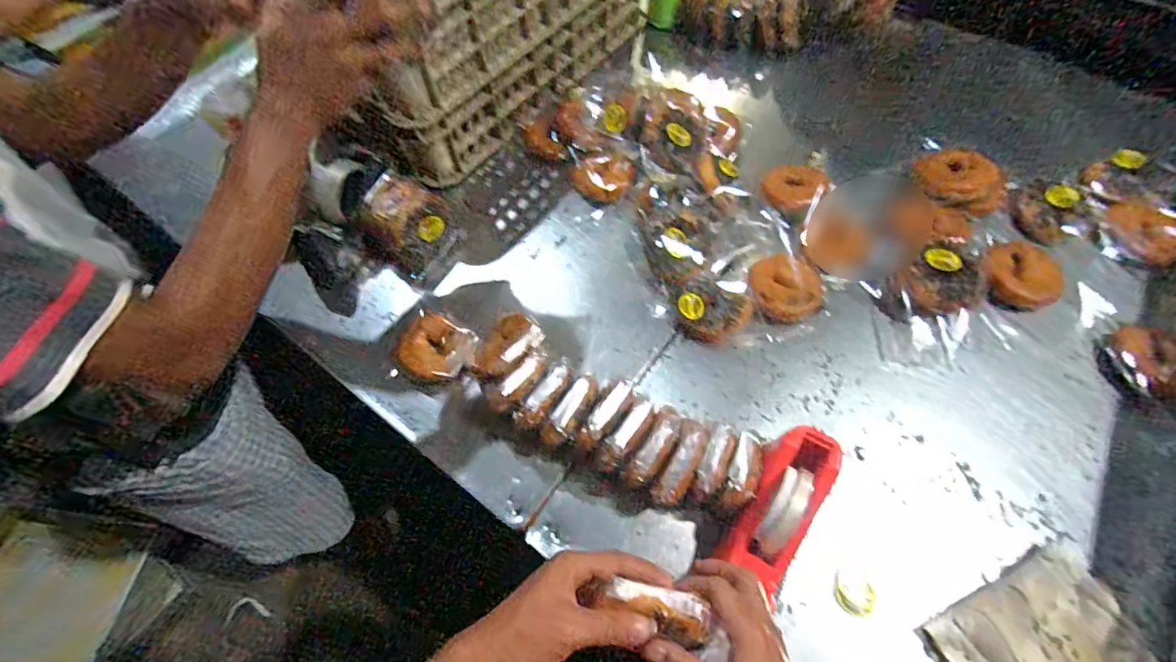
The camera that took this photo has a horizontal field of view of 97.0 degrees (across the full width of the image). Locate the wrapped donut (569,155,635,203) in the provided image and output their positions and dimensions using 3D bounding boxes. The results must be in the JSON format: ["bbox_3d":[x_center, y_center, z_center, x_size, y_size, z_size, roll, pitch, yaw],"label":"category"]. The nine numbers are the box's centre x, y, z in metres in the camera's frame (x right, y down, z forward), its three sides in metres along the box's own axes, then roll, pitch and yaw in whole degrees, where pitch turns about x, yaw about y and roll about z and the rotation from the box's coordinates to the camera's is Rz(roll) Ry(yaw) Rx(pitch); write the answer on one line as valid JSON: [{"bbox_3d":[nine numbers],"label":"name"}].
[{"bbox_3d":[0.022,-0.248,0.838,0.100,0.028,0.078,19,63,11],"label":"wrapped donut"}]

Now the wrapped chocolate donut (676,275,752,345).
[{"bbox_3d":[0.174,-0.030,0.726,0.103,0.045,0.088,10,64,9],"label":"wrapped chocolate donut"}]

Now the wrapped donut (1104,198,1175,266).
[{"bbox_3d":[0.815,-0.148,0.758,0.077,0.029,0.110,-25,63,-12],"label":"wrapped donut"}]

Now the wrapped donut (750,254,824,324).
[{"bbox_3d":[0.277,-0.057,0.719,0.093,0.042,0.091,-1,61,1],"label":"wrapped donut"}]

